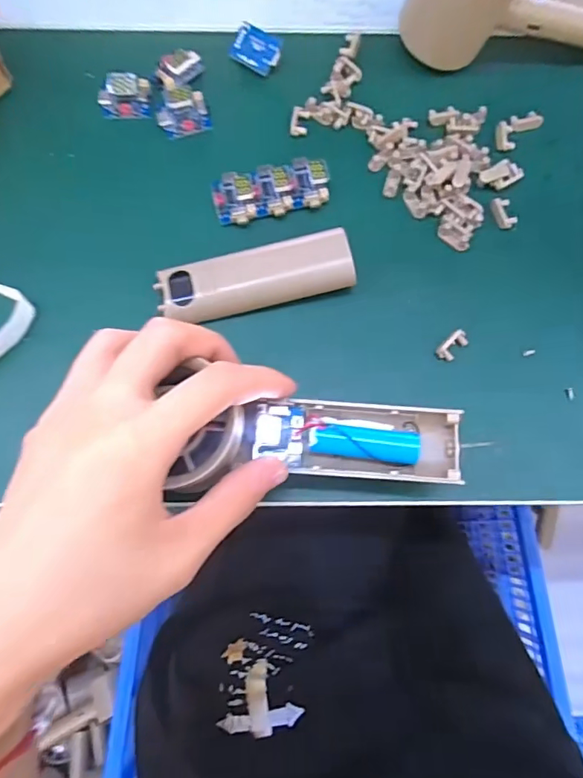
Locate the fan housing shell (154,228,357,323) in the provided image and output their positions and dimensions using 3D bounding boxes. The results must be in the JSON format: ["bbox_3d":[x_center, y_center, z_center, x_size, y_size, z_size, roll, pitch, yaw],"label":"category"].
[{"bbox_3d":[-0.019,-0.060,0.272,0.103,0.015,0.034,-11,76,-4],"label":"fan housing shell"}]

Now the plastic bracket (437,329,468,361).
[{"bbox_3d":[0.088,-0.023,0.273,0.019,0.005,0.010,-40,79,-11],"label":"plastic bracket"}]

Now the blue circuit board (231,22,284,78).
[{"bbox_3d":[-0.022,-0.211,0.311,0.030,0.004,0.023,29,97,6],"label":"blue circuit board"}]

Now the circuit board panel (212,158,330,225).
[{"bbox_3d":[-0.011,-0.117,0.290,0.067,0.011,0.032,-14,76,-5],"label":"circuit board panel"}]

